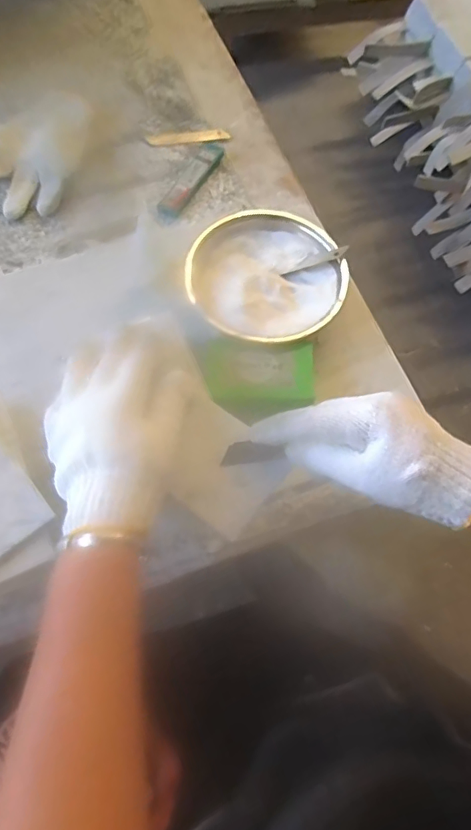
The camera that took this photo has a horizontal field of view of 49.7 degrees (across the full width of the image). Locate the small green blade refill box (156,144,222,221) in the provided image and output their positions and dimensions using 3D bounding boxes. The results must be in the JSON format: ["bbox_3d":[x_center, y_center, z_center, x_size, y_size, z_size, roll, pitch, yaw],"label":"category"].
[{"bbox_3d":[-0.049,-0.259,0.565,0.025,0.011,0.118,26,69,8],"label":"small green blade refill box"}]

